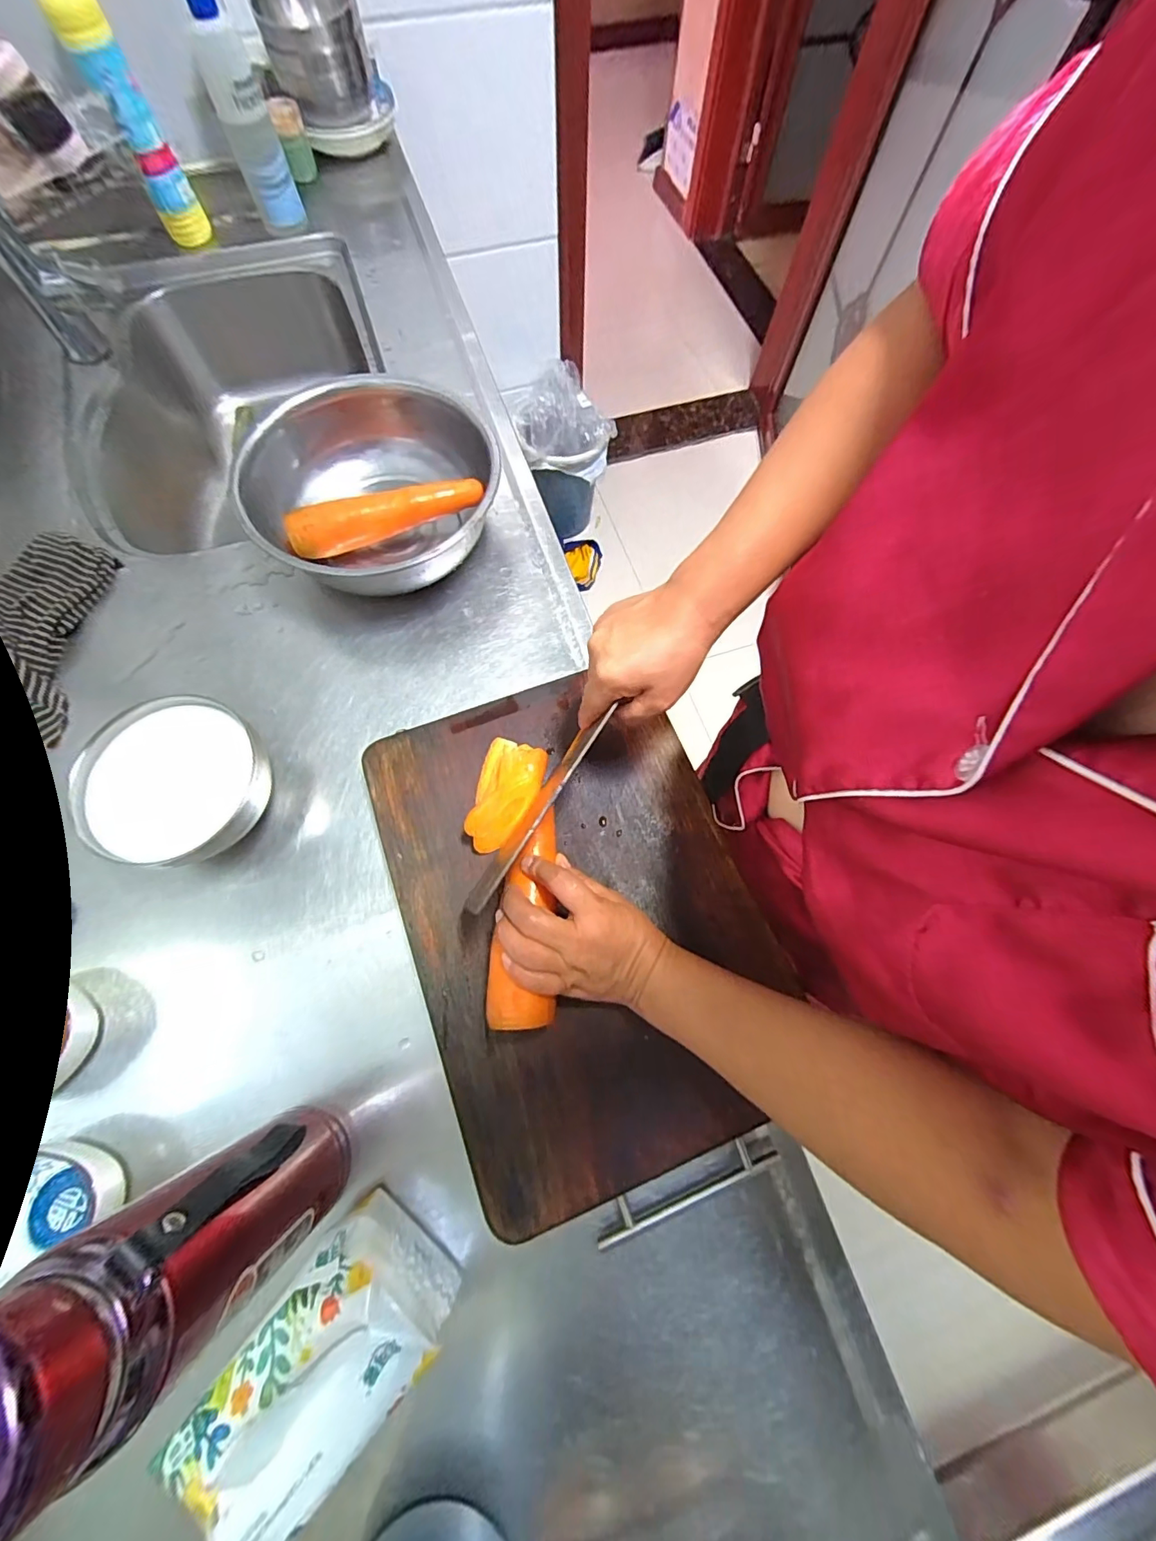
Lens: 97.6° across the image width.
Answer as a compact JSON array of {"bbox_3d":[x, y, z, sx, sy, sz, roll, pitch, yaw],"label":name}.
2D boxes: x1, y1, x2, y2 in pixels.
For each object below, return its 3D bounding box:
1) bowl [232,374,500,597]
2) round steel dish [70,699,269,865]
[{"bbox_3d":[-0.211,-0.282,0.535,0.245,0.087,0.248,0,71,-1],"label":"bowl"},{"bbox_3d":[-0.335,0.005,0.441,0.121,0.063,0.136,-3,71,-2],"label":"round steel dish"}]

